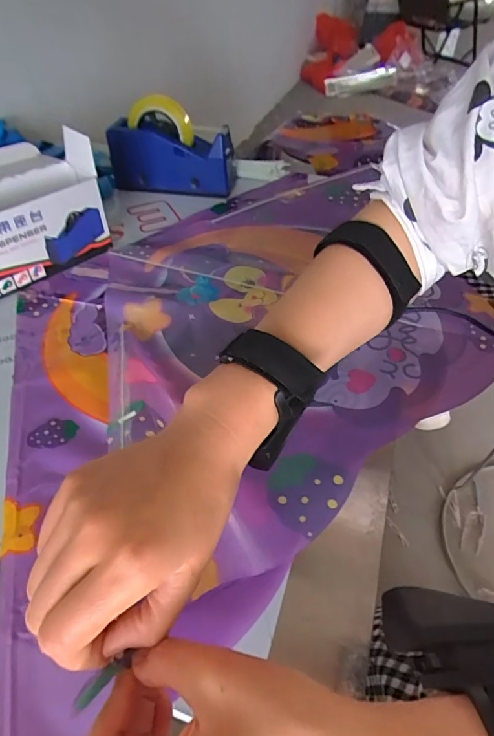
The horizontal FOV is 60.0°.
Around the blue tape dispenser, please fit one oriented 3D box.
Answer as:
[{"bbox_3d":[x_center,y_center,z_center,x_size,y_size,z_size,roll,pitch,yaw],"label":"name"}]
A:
[{"bbox_3d":[-0.131,-0.380,0.737,0.215,0.129,0.081,7,47,9],"label":"blue tape dispenser"}]

